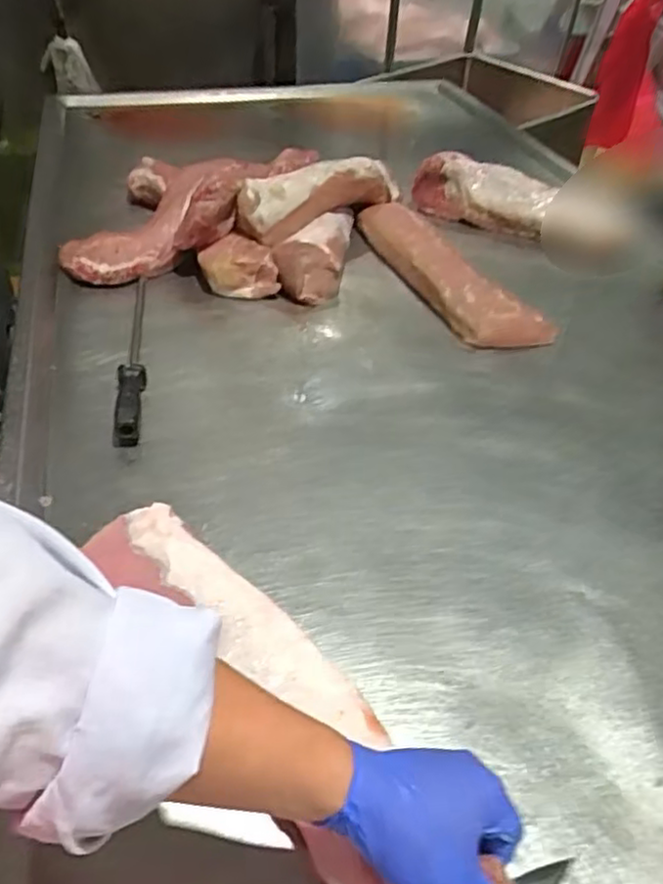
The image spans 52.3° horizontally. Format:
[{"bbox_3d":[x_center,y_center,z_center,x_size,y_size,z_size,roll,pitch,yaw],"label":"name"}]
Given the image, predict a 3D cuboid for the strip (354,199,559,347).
[{"bbox_3d":[0.185,-0.301,1.161,0.142,0.053,0.476,-15,45,-19],"label":"strip"}]

